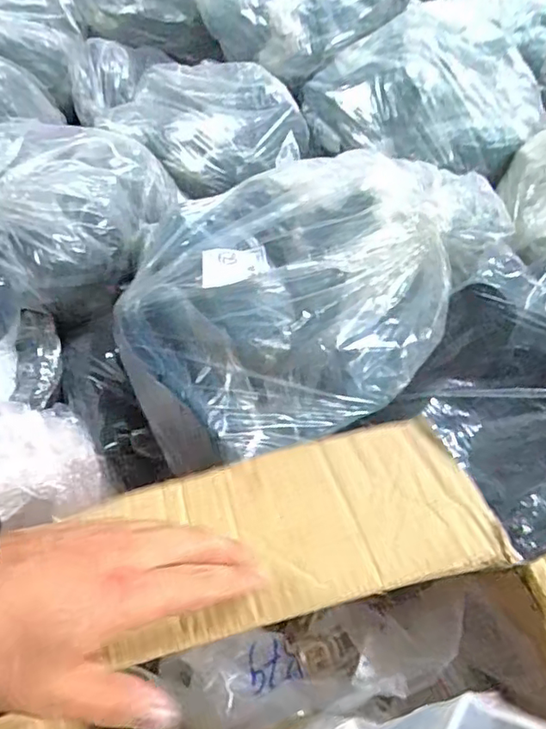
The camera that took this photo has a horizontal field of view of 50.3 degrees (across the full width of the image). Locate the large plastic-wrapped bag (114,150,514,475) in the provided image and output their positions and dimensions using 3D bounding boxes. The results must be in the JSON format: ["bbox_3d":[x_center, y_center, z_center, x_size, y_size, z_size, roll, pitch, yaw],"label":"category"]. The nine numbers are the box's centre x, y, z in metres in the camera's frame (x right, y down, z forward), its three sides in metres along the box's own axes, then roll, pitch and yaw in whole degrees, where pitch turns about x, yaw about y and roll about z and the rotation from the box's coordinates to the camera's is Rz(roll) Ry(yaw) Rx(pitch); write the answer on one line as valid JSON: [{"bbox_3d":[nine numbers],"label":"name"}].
[{"bbox_3d":[0.028,-0.102,0.691,0.424,0.184,0.356,-15,61,-13],"label":"large plastic-wrapped bag"}]

